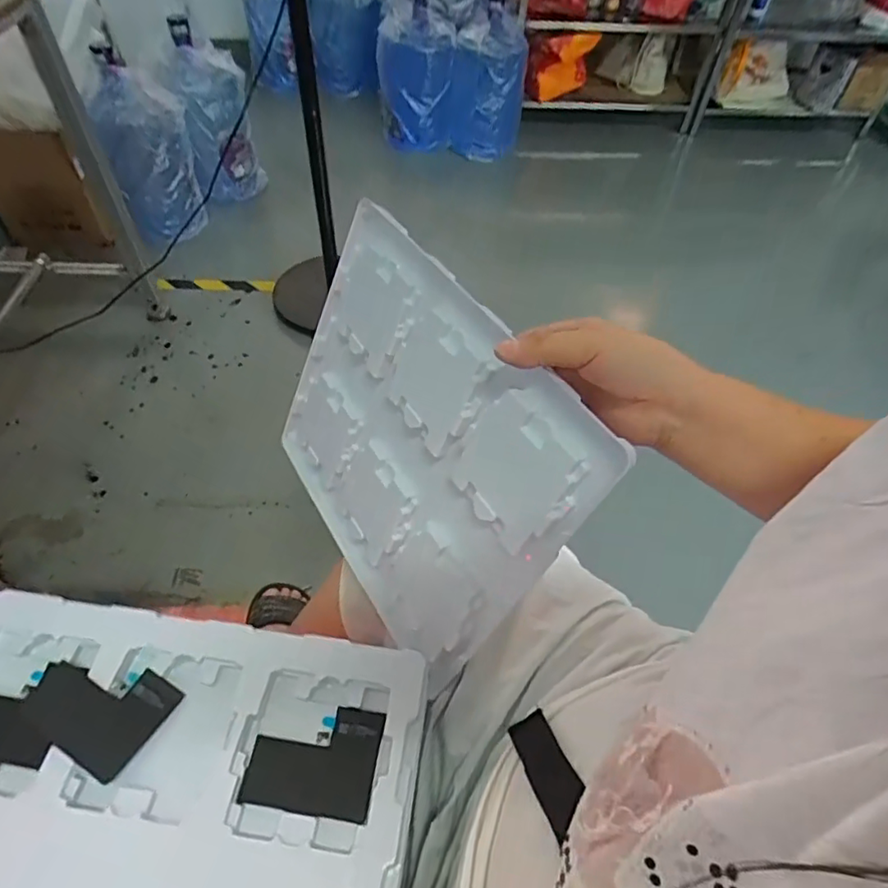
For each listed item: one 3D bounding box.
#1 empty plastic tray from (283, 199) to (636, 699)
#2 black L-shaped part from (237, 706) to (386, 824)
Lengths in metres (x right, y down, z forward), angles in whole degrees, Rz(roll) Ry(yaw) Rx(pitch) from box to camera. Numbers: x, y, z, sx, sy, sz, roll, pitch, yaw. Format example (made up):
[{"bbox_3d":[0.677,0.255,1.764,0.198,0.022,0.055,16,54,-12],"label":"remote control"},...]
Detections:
[{"bbox_3d":[-0.035,-0.001,0.469,0.012,0.275,0.320,-7,47,-43],"label":"empty plastic tray"},{"bbox_3d":[-0.080,0.195,0.349,0.077,0.005,0.059,8,52,2],"label":"black L-shaped part"}]

